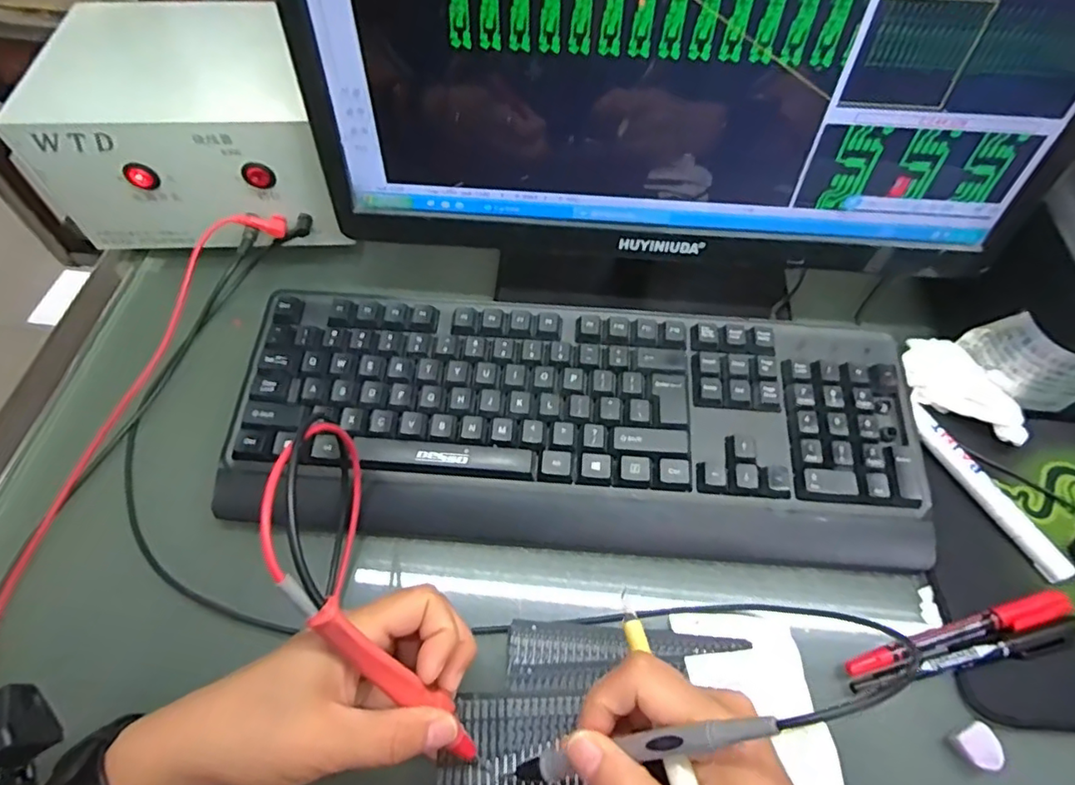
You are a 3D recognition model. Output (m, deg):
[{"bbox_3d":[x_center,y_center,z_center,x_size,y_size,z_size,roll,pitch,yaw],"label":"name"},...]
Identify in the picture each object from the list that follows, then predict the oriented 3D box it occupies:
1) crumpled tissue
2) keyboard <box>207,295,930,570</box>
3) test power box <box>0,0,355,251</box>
[{"bbox_3d":[0.297,0.000,0.412,0.043,0.030,0.092,-21,62,-13],"label":"crumpled tissue"},{"bbox_3d":[0.027,0.016,0.377,0.430,0.029,0.152,4,59,1],"label":"keyboard"},{"bbox_3d":[-0.259,-0.206,0.455,0.198,0.112,0.158,-4,60,-4],"label":"test power box"}]

